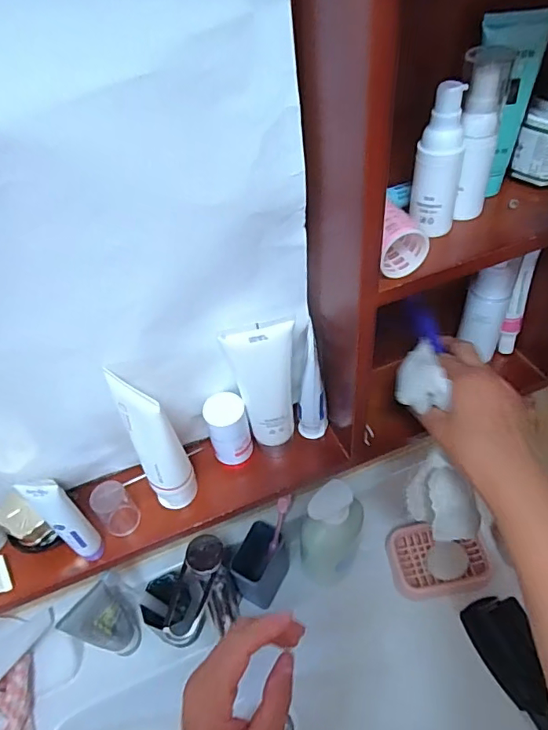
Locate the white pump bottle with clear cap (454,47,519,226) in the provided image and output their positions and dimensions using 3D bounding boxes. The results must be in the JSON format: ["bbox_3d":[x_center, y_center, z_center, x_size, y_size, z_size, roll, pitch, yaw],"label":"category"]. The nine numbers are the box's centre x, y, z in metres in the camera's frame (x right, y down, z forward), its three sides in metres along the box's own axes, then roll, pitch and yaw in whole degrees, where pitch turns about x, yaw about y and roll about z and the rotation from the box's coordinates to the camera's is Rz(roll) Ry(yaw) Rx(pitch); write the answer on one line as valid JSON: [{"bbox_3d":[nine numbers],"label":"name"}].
[{"bbox_3d":[0.137,-0.151,0.336,0.028,0.105,0.028,12,51,18],"label":"white pump bottle with clear cap"}]

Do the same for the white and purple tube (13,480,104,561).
[{"bbox_3d":[-0.162,0.123,0.390,0.019,0.116,0.022,30,58,29],"label":"white and purple tube"}]

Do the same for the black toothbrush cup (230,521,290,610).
[{"bbox_3d":[-0.014,0.254,0.629,0.042,0.111,0.071,21,54,24],"label":"black toothbrush cup"}]

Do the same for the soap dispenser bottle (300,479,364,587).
[{"bbox_3d":[0.068,0.208,0.603,0.074,0.192,0.056,4,49,11],"label":"soap dispenser bottle"}]

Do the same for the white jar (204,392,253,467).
[{"bbox_3d":[-0.040,0.059,0.451,0.035,0.066,0.032,-16,48,-7],"label":"white jar"}]

